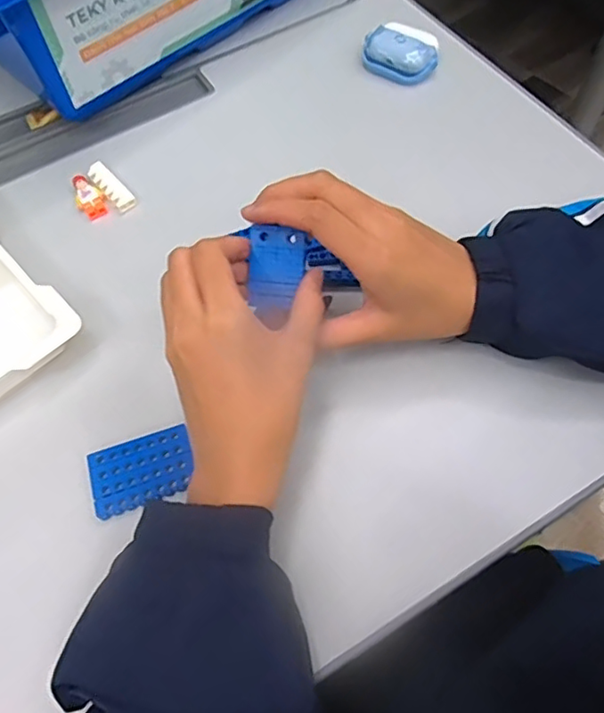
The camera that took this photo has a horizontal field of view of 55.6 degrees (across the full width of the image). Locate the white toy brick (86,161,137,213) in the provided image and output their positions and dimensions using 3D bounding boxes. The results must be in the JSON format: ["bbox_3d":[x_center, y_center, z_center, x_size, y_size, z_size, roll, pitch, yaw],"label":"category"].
[{"bbox_3d":[-0.159,-0.142,0.476,0.017,0.006,0.058,-40,65,-17],"label":"white toy brick"}]

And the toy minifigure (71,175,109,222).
[{"bbox_3d":[-0.175,-0.131,0.469,0.021,0.010,0.043,-29,63,-12],"label":"toy minifigure"}]

